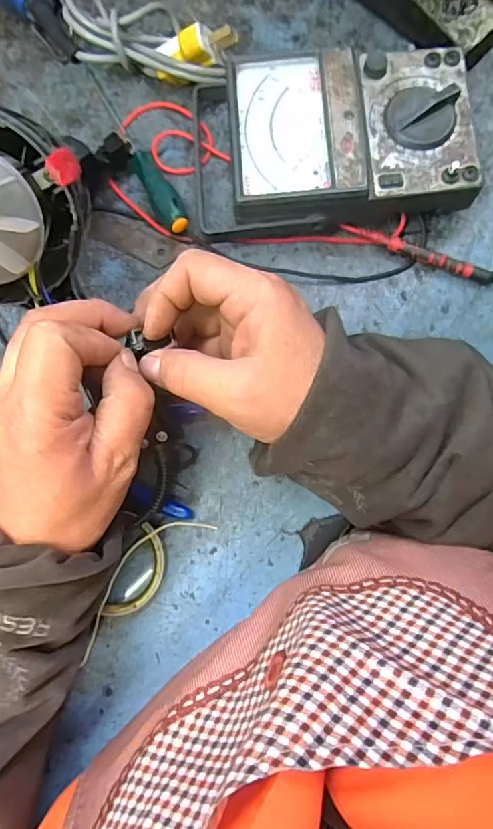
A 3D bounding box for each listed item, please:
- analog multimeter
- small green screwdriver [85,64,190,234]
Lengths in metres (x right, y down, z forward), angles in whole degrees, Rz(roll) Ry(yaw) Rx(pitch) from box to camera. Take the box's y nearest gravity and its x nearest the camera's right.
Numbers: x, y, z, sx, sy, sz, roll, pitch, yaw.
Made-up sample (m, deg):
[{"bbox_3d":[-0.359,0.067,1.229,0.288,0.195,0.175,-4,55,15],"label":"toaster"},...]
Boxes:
[{"bbox_3d":[0.073,-0.193,0.361,0.160,0.051,0.113,-3,81,3],"label":"analog multimeter"},{"bbox_3d":[-0.085,-0.204,0.382,0.018,0.022,0.165,-28,81,-1],"label":"small green screwdriver"}]

